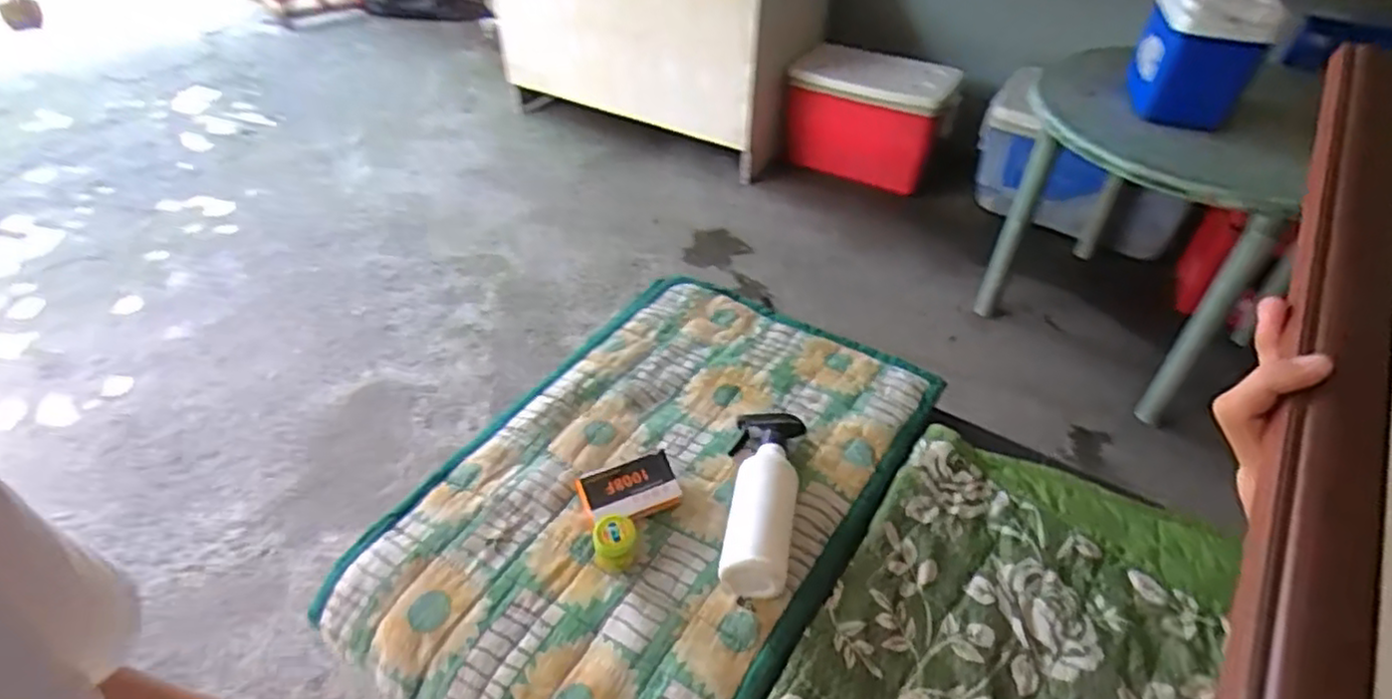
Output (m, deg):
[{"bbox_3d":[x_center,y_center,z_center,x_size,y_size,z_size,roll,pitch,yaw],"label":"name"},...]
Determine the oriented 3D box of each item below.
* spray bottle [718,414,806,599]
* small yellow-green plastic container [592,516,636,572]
[{"bbox_3d":[0.073,0.160,0.804,0.082,0.055,0.237,9,44,7],"label":"spray bottle"},{"bbox_3d":[-0.084,0.207,0.750,0.043,0.057,0.047,-10,45,-8],"label":"small yellow-green plastic container"}]

